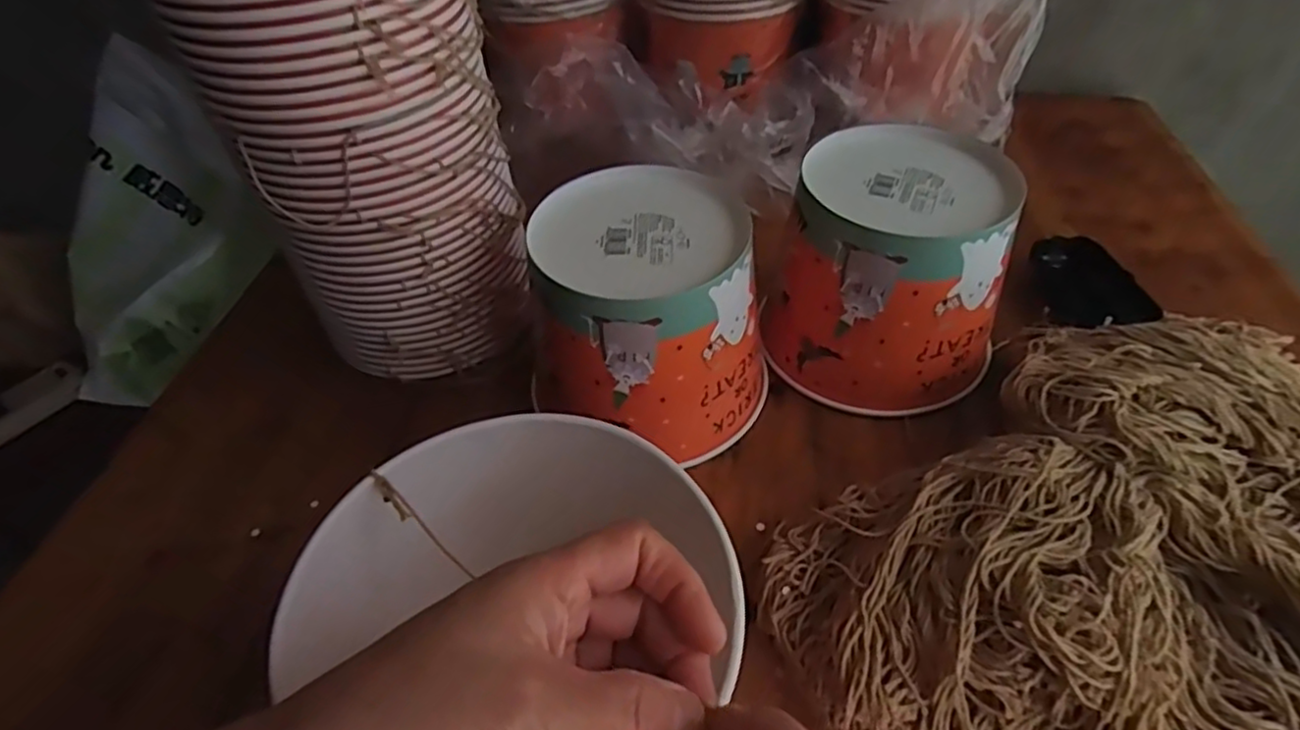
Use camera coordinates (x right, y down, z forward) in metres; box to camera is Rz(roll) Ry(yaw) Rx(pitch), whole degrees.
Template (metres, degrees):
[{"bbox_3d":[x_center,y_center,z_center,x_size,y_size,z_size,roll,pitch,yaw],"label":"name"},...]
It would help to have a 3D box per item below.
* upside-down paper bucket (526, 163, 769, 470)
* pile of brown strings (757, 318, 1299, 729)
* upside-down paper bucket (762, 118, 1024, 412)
[{"bbox_3d":[-0.001,-0.027,0.433,0.148,0.138,0.133,-1,48,4],"label":"upside-down paper bucket"},{"bbox_3d":[0.247,0.099,0.340,0.329,0.075,0.254,-29,52,-20],"label":"pile of brown strings"},{"bbox_3d":[0.161,-0.059,0.453,0.137,0.136,0.136,21,53,22],"label":"upside-down paper bucket"}]

